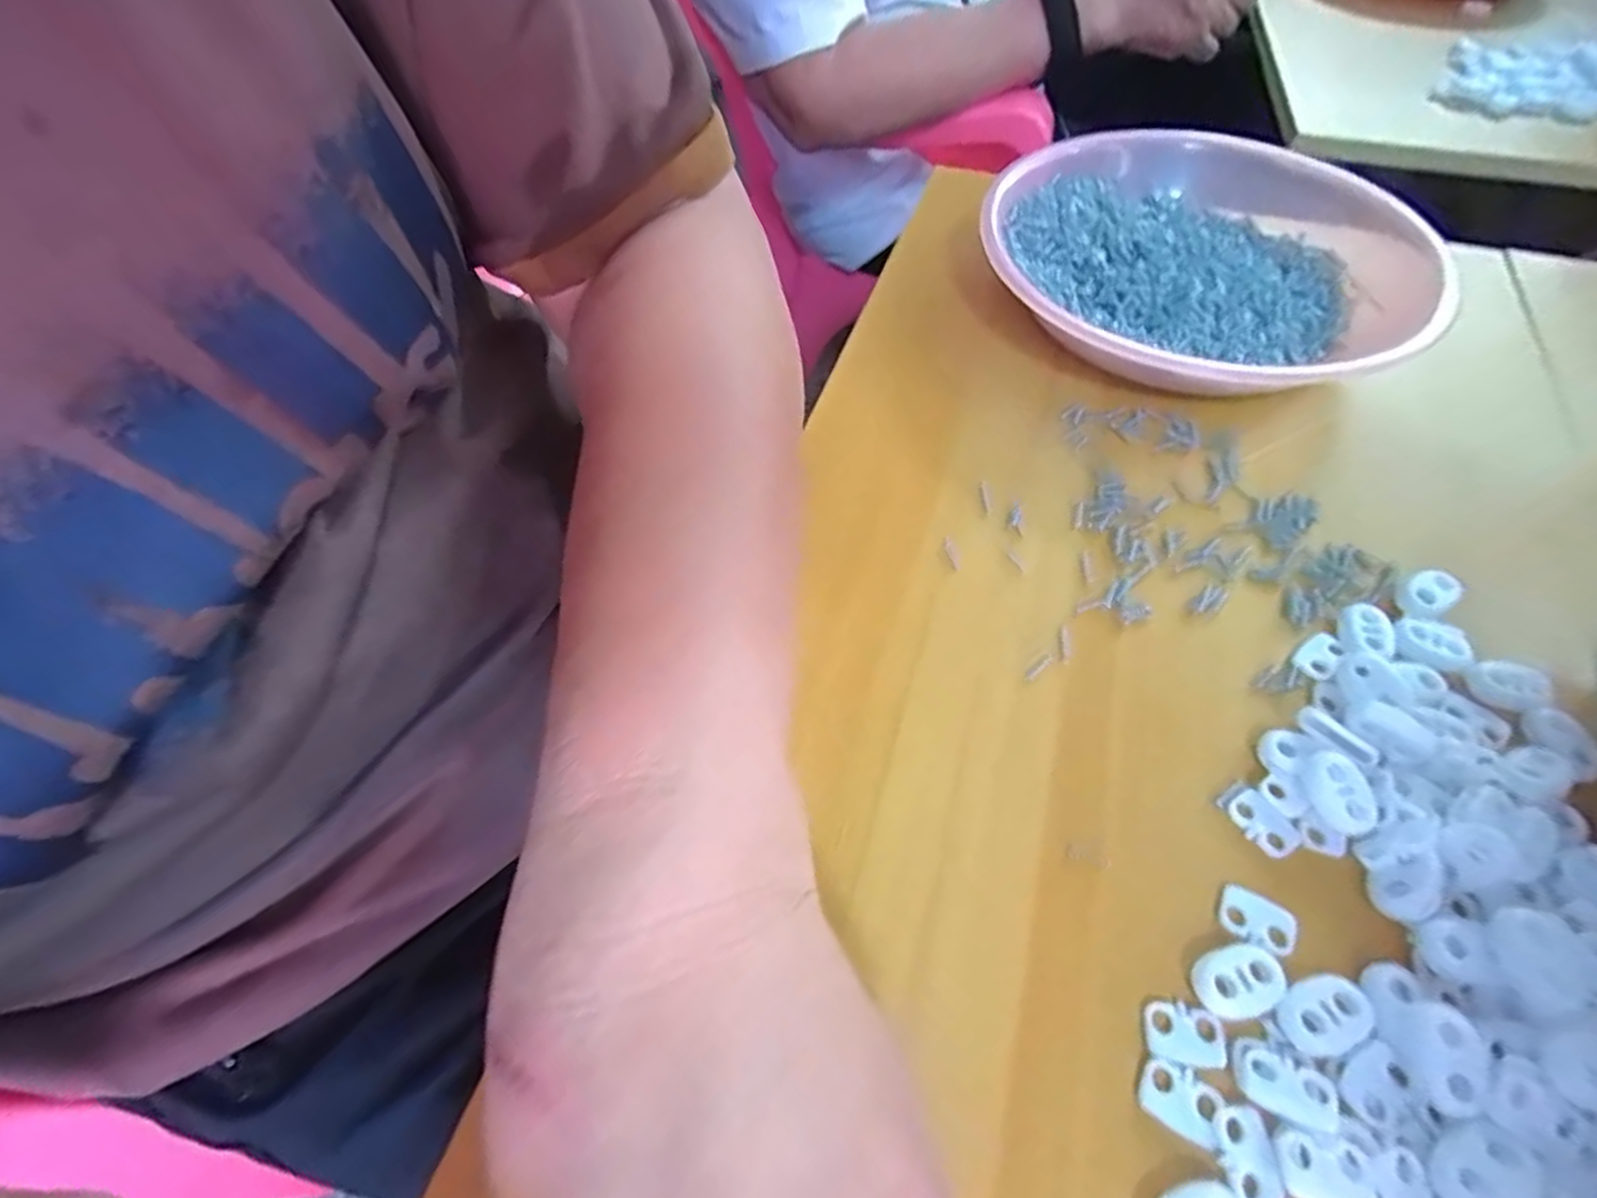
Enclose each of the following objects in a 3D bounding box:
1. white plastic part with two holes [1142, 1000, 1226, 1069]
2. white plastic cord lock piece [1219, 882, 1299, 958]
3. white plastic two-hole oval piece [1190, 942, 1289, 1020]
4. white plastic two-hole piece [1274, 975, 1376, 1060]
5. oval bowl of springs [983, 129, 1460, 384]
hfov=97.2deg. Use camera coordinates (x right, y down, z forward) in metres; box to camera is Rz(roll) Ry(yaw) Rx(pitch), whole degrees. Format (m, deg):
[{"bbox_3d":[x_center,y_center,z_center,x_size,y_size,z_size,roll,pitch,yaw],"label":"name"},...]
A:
[{"bbox_3d":[0.094,0.105,0.170,0.018,0.004,0.013,3,56,3],"label":"white plastic part with two holes"},{"bbox_3d":[0.120,0.084,0.183,0.018,0.004,0.013,28,61,18],"label":"white plastic cord lock piece"},{"bbox_3d":[0.110,0.095,0.175,0.022,0.004,0.015,-12,57,-8],"label":"white plastic two-hole oval piece"},{"bbox_3d":[0.127,0.099,0.169,0.022,0.004,0.015,-15,57,-9],"label":"white plastic two-hole piece"},{"bbox_3d":[0.187,-0.155,0.327,0.205,0.035,0.190,-30,61,-18],"label":"oval bowl of springs"}]

